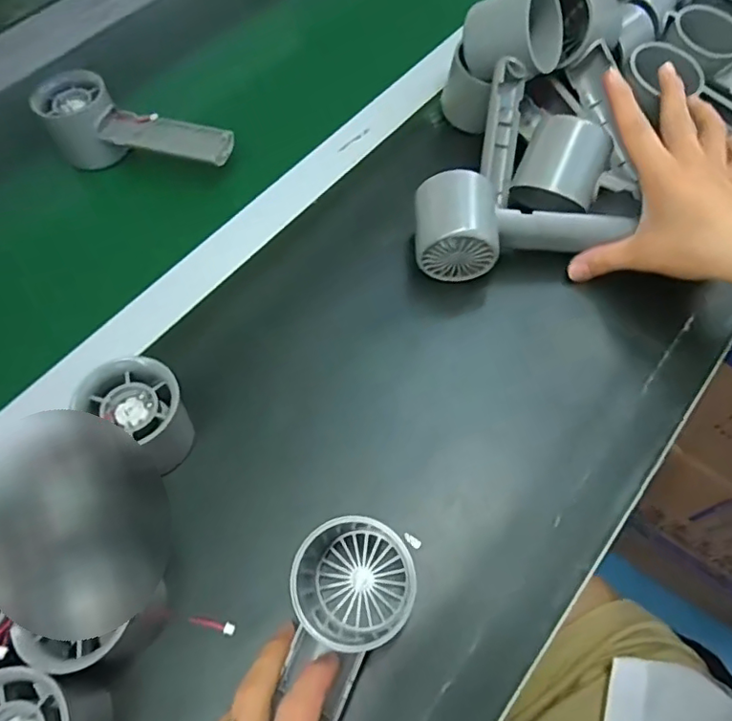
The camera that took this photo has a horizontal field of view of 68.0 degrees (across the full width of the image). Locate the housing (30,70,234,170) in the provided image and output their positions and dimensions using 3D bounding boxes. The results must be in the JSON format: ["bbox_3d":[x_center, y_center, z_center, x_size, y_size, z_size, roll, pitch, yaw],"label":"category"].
[{"bbox_3d":[-0.184,-0.187,0.436,0.155,0.048,0.053,10,63,8],"label":"housing"}]

